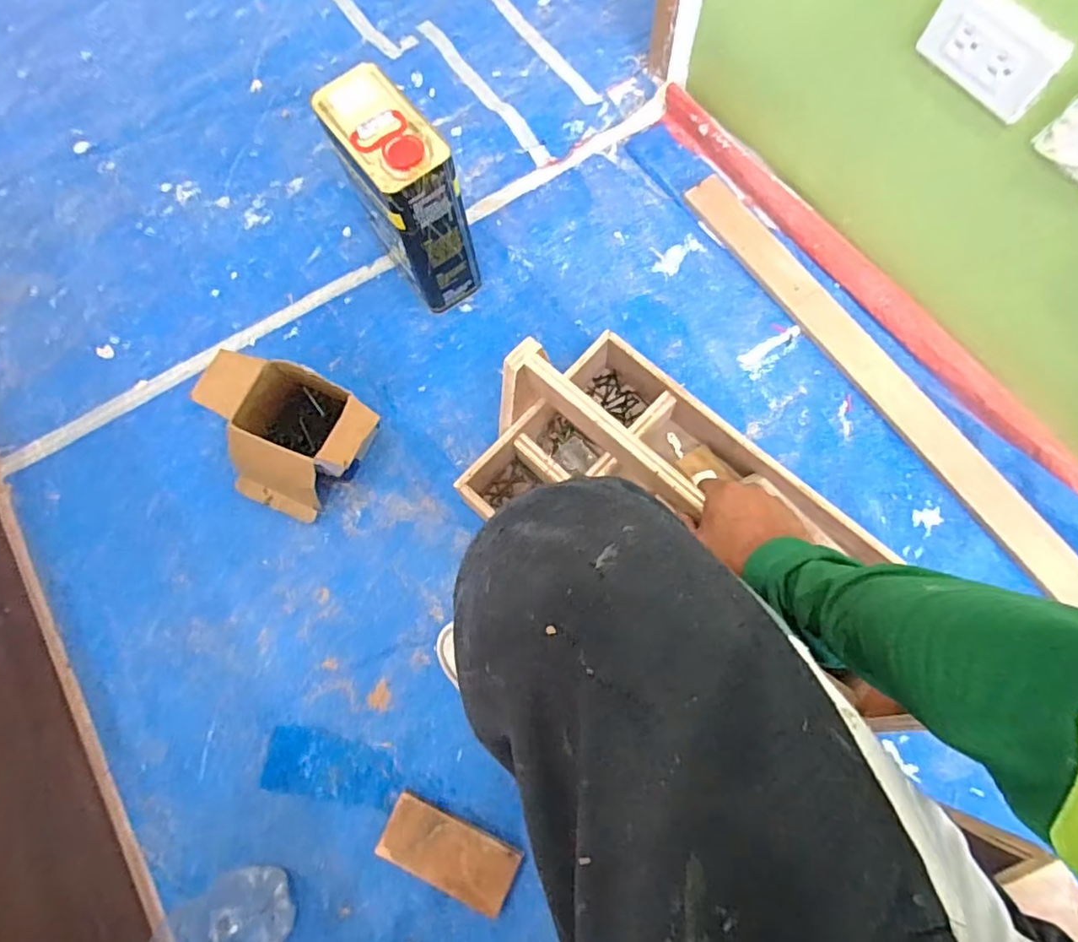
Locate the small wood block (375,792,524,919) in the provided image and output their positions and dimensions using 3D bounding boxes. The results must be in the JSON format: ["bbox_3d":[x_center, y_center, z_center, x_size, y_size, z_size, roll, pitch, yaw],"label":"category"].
[{"bbox_3d":[-0.099,0.425,0.669,0.149,0.019,0.066,25,78,7],"label":"small wood block"}]

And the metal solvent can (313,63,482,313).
[{"bbox_3d":[-0.159,-0.330,0.752,0.086,0.247,0.157,-37,78,-8],"label":"metal solvent can"}]

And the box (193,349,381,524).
[{"bbox_3d":[-0.308,-0.037,0.752,0.206,0.119,0.166,24,78,7],"label":"box"}]

